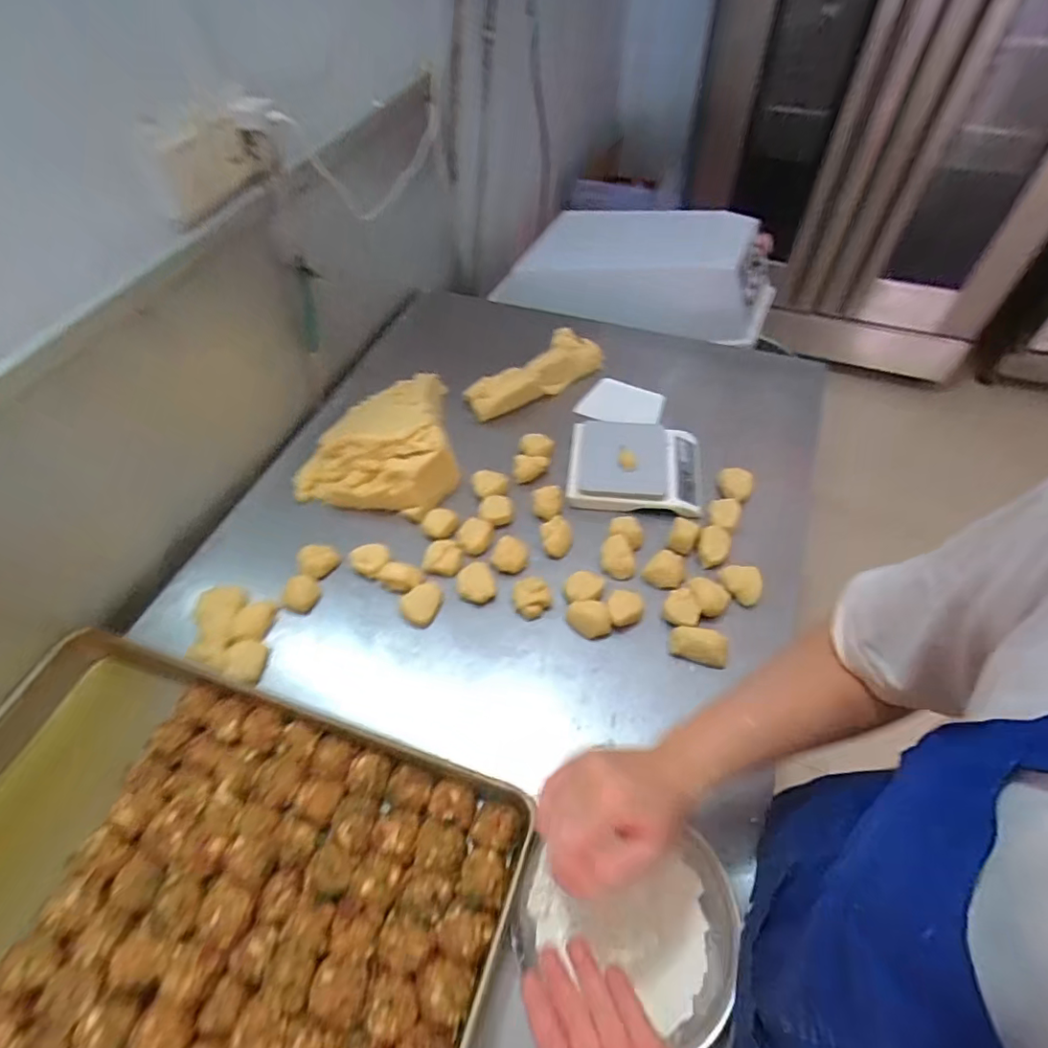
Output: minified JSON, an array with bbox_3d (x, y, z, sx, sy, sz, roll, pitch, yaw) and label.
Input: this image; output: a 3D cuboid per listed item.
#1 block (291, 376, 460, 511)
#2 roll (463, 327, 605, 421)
[{"bbox_3d":[-0.233,-0.135,0.824,0.240,0.082,0.266,-12,54,-5],"label":"block"},{"bbox_3d":[0.021,-0.261,0.922,0.246,0.066,0.077,-23,56,-13],"label":"roll"}]

